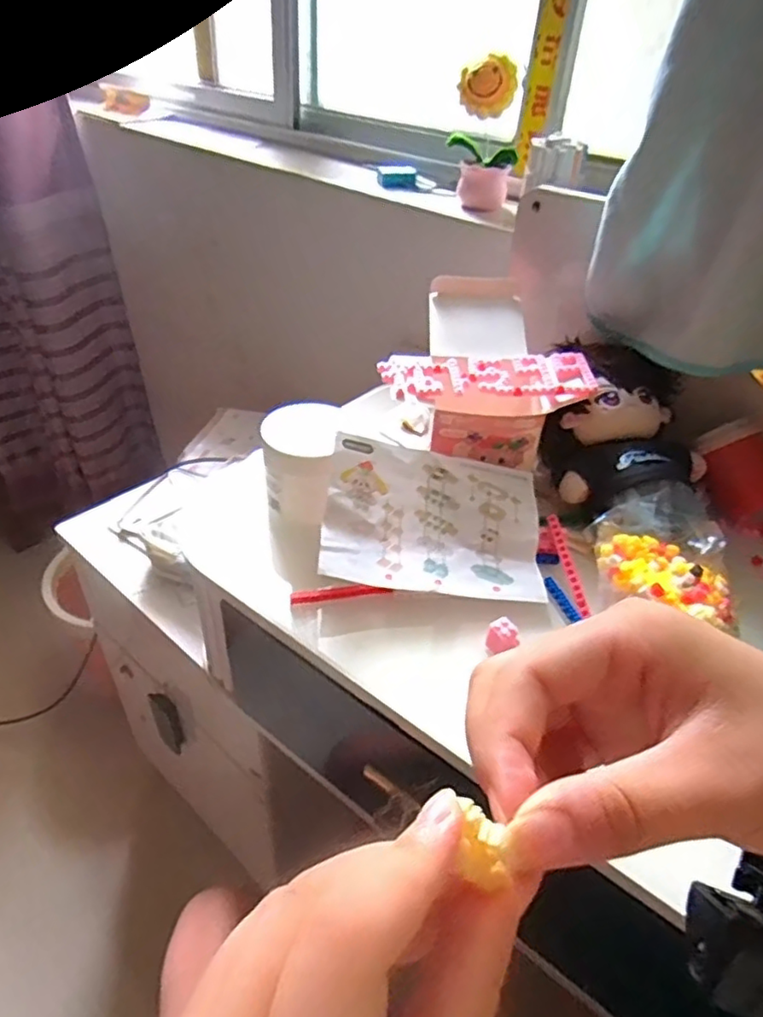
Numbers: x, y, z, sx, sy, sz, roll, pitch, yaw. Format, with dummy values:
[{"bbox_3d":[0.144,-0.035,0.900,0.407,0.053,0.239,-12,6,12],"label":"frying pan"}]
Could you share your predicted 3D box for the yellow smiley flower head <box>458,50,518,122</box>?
[{"bbox_3d":[0.114,-0.455,0.665,0.059,0.053,0.017,11,39,9],"label":"yellow smiley flower head"}]

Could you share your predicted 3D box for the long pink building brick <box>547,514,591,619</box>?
[{"bbox_3d":[0.143,0.042,0.475,0.010,0.010,0.081,-3,58,-9],"label":"long pink building brick"}]

